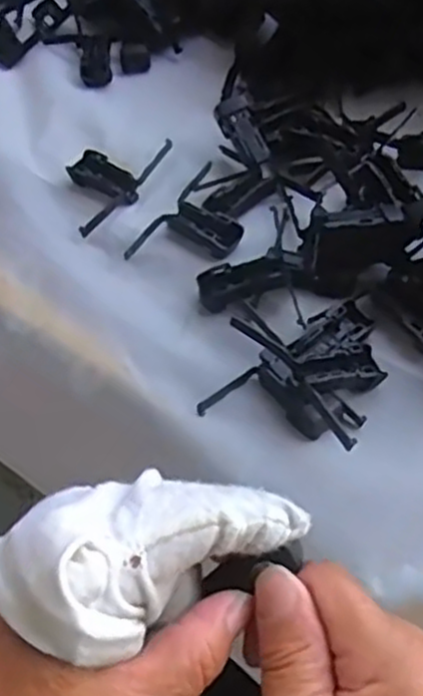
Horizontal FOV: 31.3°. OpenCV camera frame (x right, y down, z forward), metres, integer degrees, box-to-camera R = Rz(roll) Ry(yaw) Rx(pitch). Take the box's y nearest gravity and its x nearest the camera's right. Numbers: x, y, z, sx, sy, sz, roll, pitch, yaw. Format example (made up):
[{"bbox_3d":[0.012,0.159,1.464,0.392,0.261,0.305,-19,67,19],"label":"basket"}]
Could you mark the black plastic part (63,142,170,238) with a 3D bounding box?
[{"bbox_3d":[-0.064,-0.106,0.467,0.051,0.011,0.081,36,66,26],"label":"black plastic part"}]

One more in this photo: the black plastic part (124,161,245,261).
[{"bbox_3d":[-0.007,-0.070,0.436,0.050,0.014,0.078,29,62,22],"label":"black plastic part"}]

